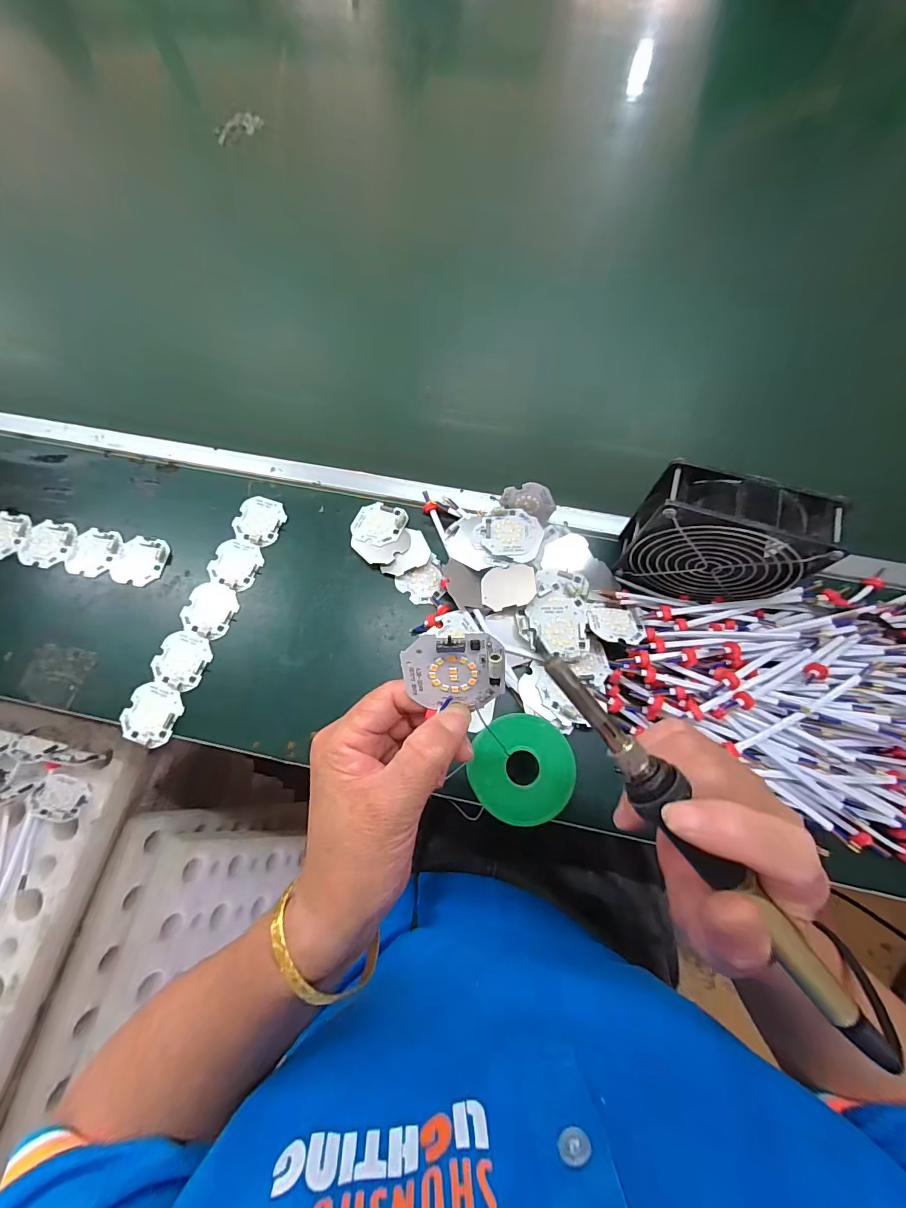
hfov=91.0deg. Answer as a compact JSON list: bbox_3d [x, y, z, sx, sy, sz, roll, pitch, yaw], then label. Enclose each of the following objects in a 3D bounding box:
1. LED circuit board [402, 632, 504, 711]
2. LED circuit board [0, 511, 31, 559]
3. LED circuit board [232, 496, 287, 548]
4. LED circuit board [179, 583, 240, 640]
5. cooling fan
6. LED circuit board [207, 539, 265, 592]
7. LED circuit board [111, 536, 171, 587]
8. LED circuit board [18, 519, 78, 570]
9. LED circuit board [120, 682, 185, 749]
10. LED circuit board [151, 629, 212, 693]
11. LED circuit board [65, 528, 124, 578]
[{"bbox_3d":[0.000,0.033,0.205,0.046,0.044,0.007,-1,33,5],"label":"LED circuit board"},{"bbox_3d":[-0.433,-0.067,0.427,0.048,0.004,0.047,5,71,3],"label":"LED circuit board"},{"bbox_3d":[-0.185,-0.080,0.427,0.045,0.004,0.048,20,73,8],"label":"LED circuit board"},{"bbox_3d":[-0.218,0.005,0.398,0.046,0.004,0.047,22,73,9],"label":"LED circuit board"},{"bbox_3d":[0.198,-0.048,0.343,0.126,0.110,0.048,19,73,8],"label":"cooling fan"},{"bbox_3d":[-0.202,-0.037,0.412,0.046,0.004,0.044,19,73,8],"label":"LED circuit board"},{"bbox_3d":[-0.291,-0.041,0.414,0.046,0.004,0.047,10,72,5],"label":"LED circuit board"},{"bbox_3d":[-0.385,-0.058,0.422,0.047,0.004,0.047,7,71,4],"label":"LED circuit board"},{"bbox_3d":[-0.250,0.092,0.369,0.043,0.004,0.046,17,72,7],"label":"LED circuit board"},{"bbox_3d":[-0.234,0.047,0.383,0.045,0.004,0.048,18,73,8],"label":"LED circuit board"},{"bbox_3d":[-0.339,-0.049,0.418,0.046,0.004,0.046,10,72,5],"label":"LED circuit board"}]

